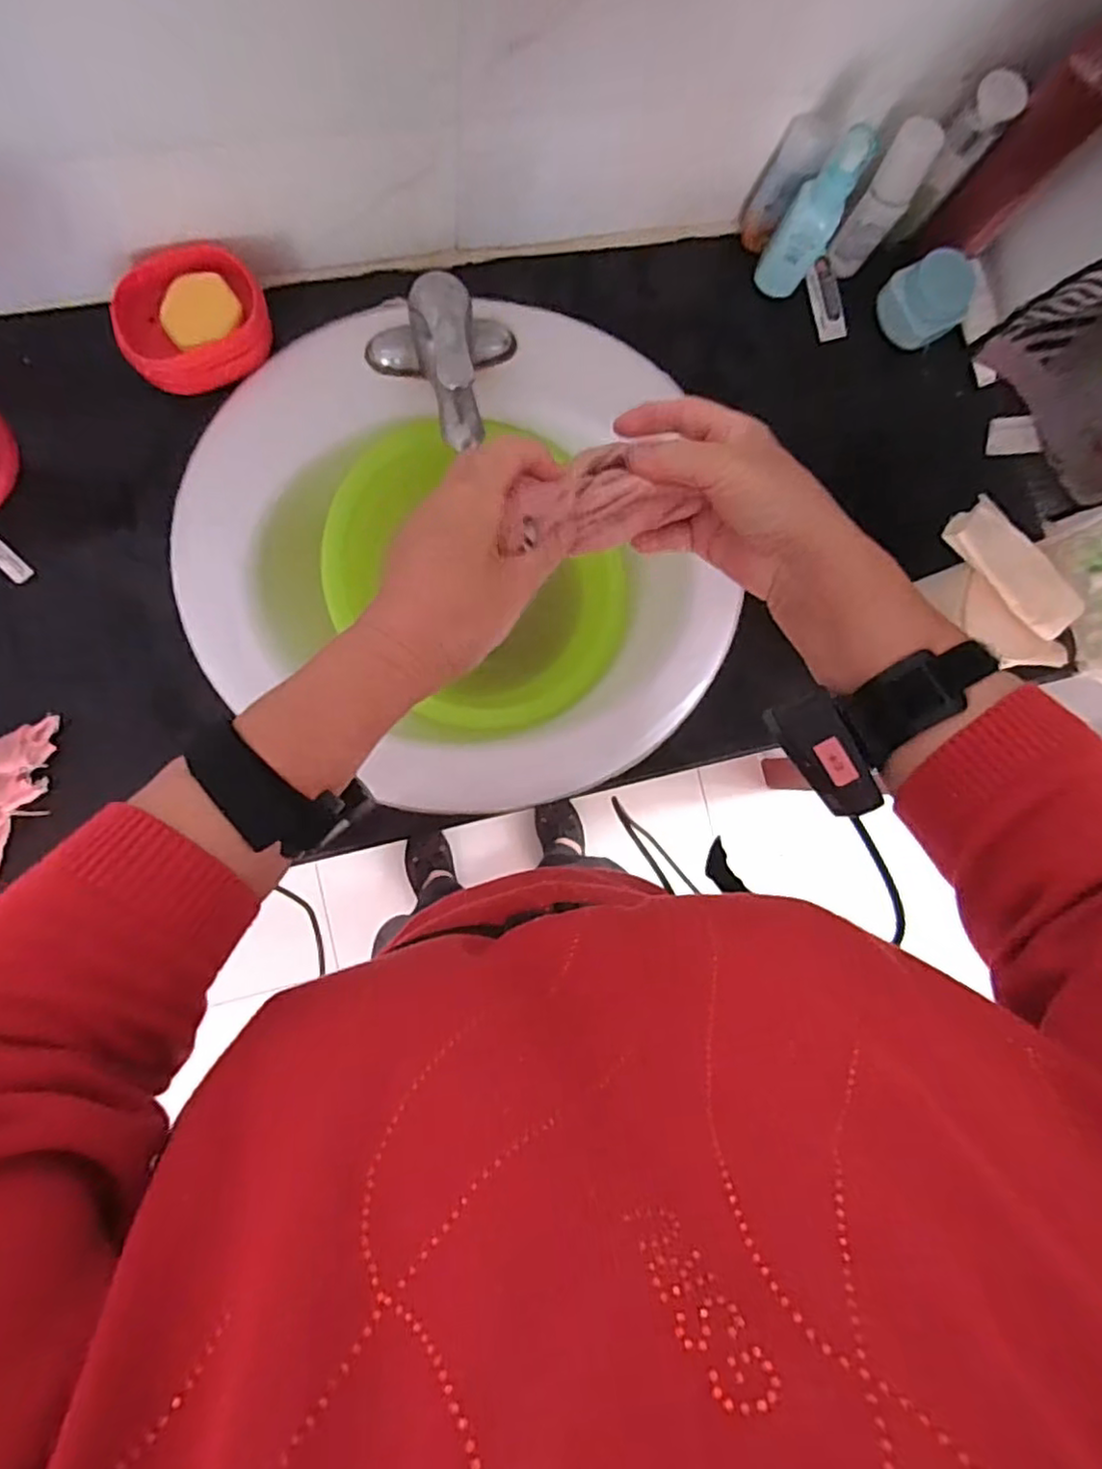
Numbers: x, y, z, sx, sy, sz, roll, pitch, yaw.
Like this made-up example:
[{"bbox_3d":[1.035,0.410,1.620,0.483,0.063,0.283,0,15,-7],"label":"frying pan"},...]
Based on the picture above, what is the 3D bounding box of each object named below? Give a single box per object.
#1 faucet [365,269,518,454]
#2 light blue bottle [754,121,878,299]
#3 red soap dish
[{"bbox_3d":[-0.083,-0.295,0.557,0.126,0.099,0.124,-9,89,-8],"label":"faucet"},{"bbox_3d":[0.222,-0.437,0.579,0.043,0.139,0.041,0,88,-8],"label":"light blue bottle"},{"bbox_3d":[-0.289,-0.331,0.550,0.118,0.047,0.085,-18,91,-8],"label":"red soap dish"}]

